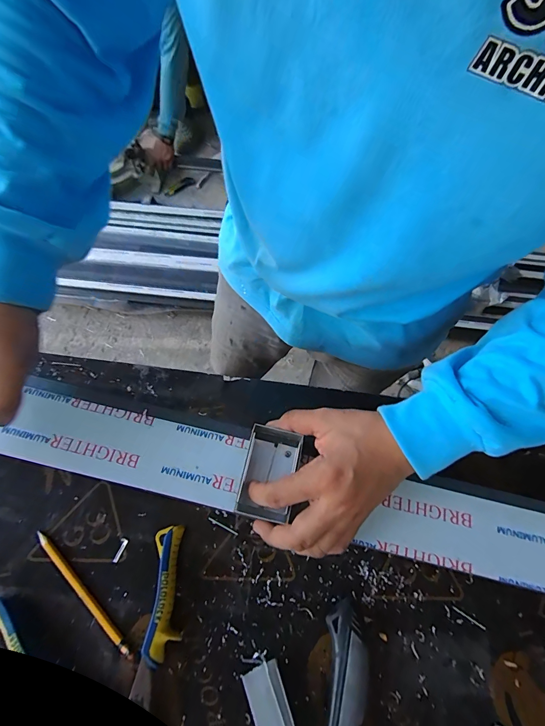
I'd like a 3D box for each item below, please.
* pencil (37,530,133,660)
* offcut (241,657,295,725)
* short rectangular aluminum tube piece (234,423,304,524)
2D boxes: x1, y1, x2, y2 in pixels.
[{"bbox_3d":[-0.178,0.215,0.327,0.141,0.008,0.009,41,69,15],"label":"pencil"},{"bbox_3d":[-0.002,0.297,0.301,0.032,0.008,0.061,-18,67,-11],"label":"offcut"},{"bbox_3d":[-0.002,0.096,0.310,0.046,0.025,0.077,13,65,3],"label":"short rectangular aluminum tube piece"}]

